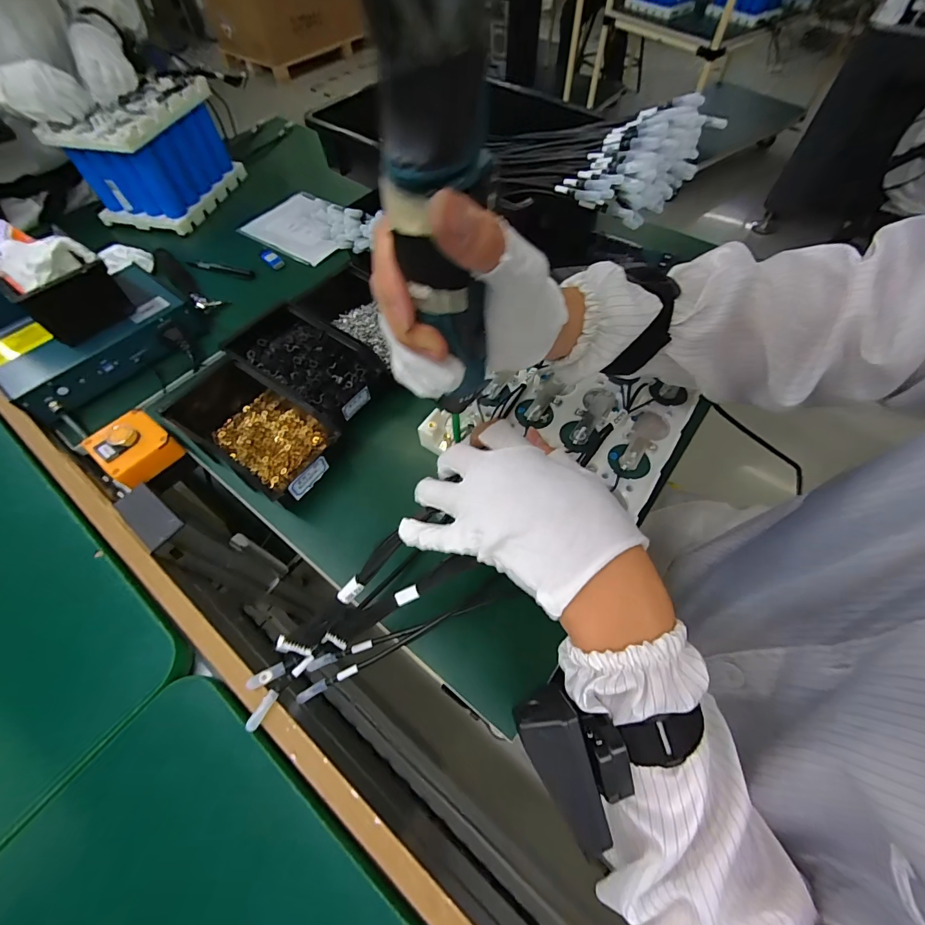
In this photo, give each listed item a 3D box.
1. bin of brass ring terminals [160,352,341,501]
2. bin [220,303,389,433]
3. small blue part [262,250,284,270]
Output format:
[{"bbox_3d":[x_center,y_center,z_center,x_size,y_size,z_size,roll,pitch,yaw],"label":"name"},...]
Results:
[{"bbox_3d":[-0.251,-0.043,0.474,0.212,0.071,0.107,30,64,18],"label":"bin of brass ring terminals"},{"bbox_3d":[-0.197,-0.120,0.510,0.180,0.060,0.105,30,65,18],"label":"bin"},{"bbox_3d":[-0.327,-0.348,0.694,0.045,0.011,0.020,38,67,10],"label":"small blue part"}]

